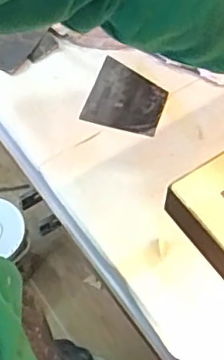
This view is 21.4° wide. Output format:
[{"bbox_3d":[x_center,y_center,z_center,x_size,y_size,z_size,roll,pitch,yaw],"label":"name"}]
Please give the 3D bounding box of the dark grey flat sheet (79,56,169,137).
[{"bbox_3d":[0.021,-0.110,0.790,0.098,0.006,0.105,16,59,9],"label":"dark grey flat sheet"}]

